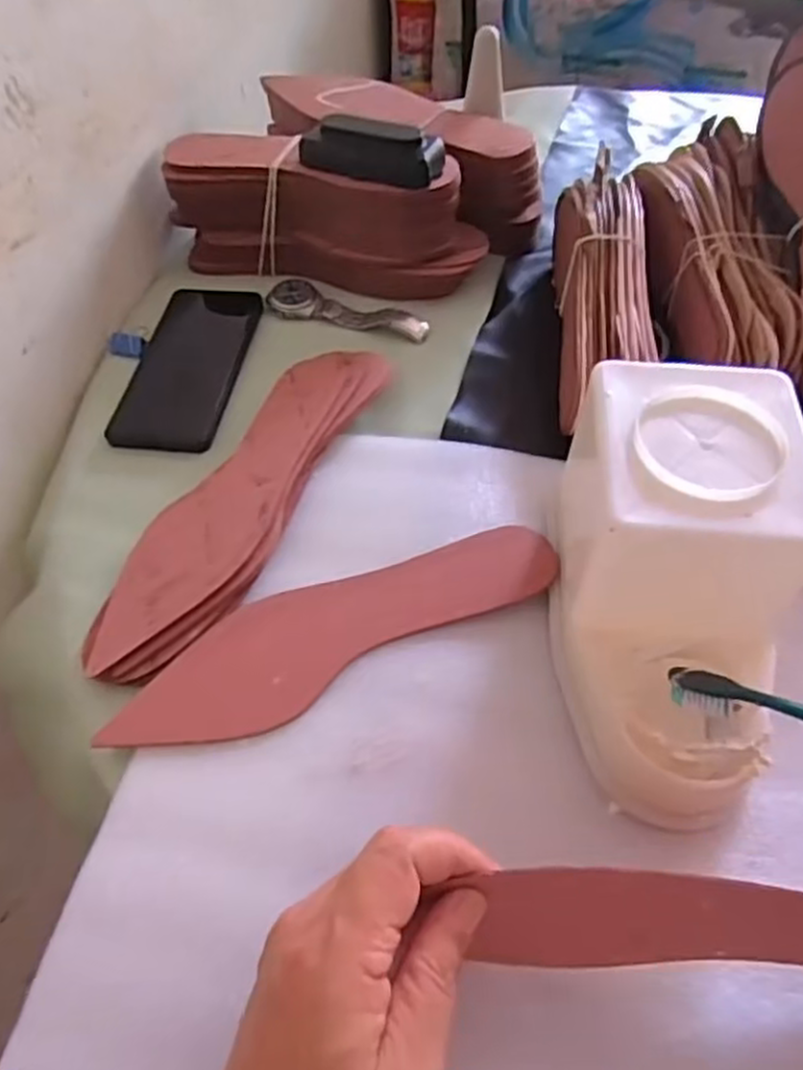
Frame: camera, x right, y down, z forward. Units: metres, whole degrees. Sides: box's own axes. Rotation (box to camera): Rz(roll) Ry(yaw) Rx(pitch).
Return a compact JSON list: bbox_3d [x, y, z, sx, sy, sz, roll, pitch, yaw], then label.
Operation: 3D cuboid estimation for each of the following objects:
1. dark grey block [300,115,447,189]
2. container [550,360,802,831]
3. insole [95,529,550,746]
[{"bbox_3d":[-0.026,-0.287,0.559,0.109,0.028,0.039,14,55,10],"label":"dark grey block"},{"bbox_3d":[0.129,0.024,0.361,0.106,0.113,0.191,5,53,6],"label":"container"},{"bbox_3d":[-0.036,0.050,0.416,0.246,0.010,0.070,-26,56,-13],"label":"insole"}]

